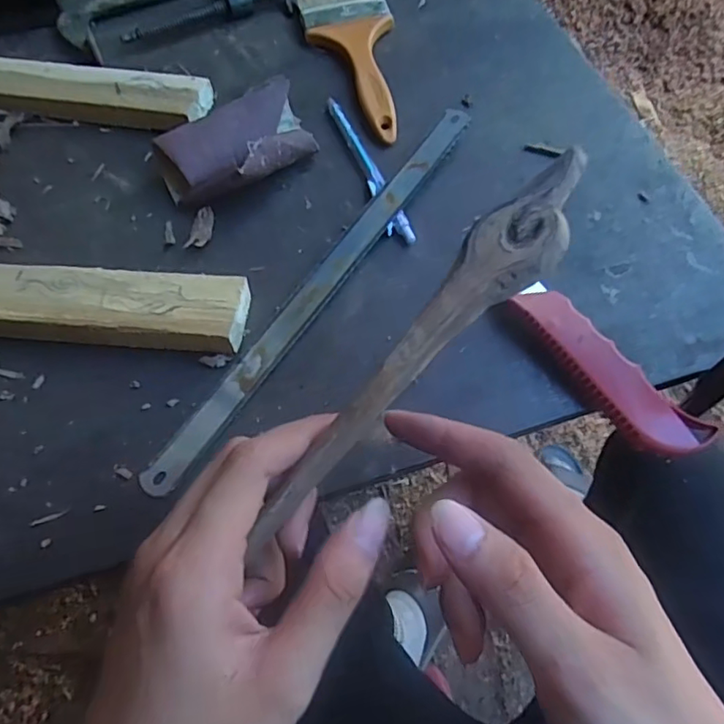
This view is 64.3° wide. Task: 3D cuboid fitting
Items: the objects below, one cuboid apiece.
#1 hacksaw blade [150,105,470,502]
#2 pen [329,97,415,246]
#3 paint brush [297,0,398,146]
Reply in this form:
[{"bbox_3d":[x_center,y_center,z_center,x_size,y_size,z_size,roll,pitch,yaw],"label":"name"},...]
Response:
[{"bbox_3d":[-0.022,-0.053,0.345,0.021,0.005,0.306,31,70,17],"label":"hacksaw blade"},{"bbox_3d":[0.004,-0.131,0.386,0.013,0.006,0.146,-18,61,-6],"label":"pen"},{"bbox_3d":[-0.003,-0.238,0.443,0.069,0.012,0.195,-12,61,-3],"label":"paint brush"}]

